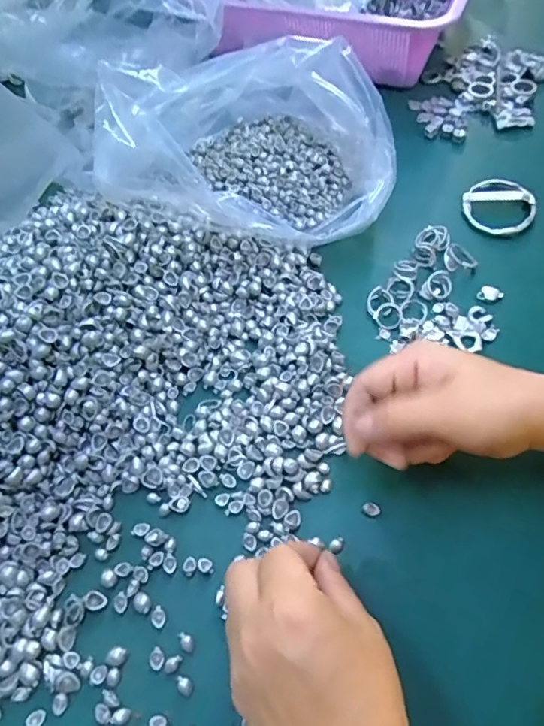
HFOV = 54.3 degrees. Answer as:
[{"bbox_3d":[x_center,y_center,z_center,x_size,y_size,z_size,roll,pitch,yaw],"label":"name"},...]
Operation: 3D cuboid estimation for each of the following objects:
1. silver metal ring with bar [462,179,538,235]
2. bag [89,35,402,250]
[{"bbox_3d":[0.196,-0.137,0.456,0.054,0.011,0.062,-31,62,-15],"label":"silver metal ring with bar"},{"bbox_3d":[-0.013,-0.194,0.444,0.222,0.113,0.171,4,59,5],"label":"bag"}]

